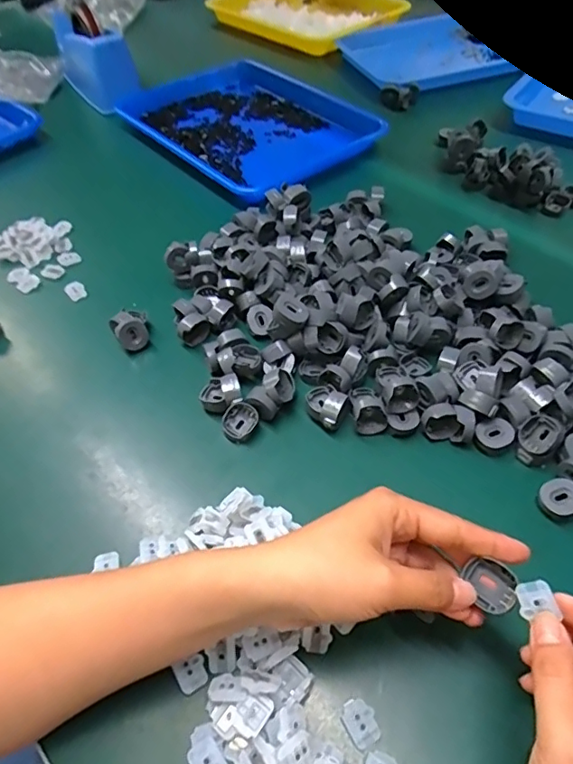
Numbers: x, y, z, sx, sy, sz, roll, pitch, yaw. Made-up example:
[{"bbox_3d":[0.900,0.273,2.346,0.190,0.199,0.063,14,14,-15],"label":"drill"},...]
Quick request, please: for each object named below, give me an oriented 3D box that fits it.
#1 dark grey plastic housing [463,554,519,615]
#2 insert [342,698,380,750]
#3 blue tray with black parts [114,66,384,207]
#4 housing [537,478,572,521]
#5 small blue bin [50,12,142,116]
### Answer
[{"bbox_3d":[0.108,0.107,0.277,0.027,0.009,0.022,36,63,28],"label":"dark grey plastic housing"},{"bbox_3d":[0.041,0.188,0.289,0.017,0.008,0.022,-25,55,-17],"label":"insert"},{"bbox_3d":[-0.062,-0.351,0.720,0.243,0.058,0.315,-34,57,-20],"label":"blue tray with black parts"},{"bbox_3d":[0.191,0.082,0.365,0.028,0.012,0.028,-11,61,20],"label":"housing"},{"bbox_3d":[-0.287,-0.478,0.784,0.076,0.084,0.172,-27,55,-18],"label":"small blue bin"}]

